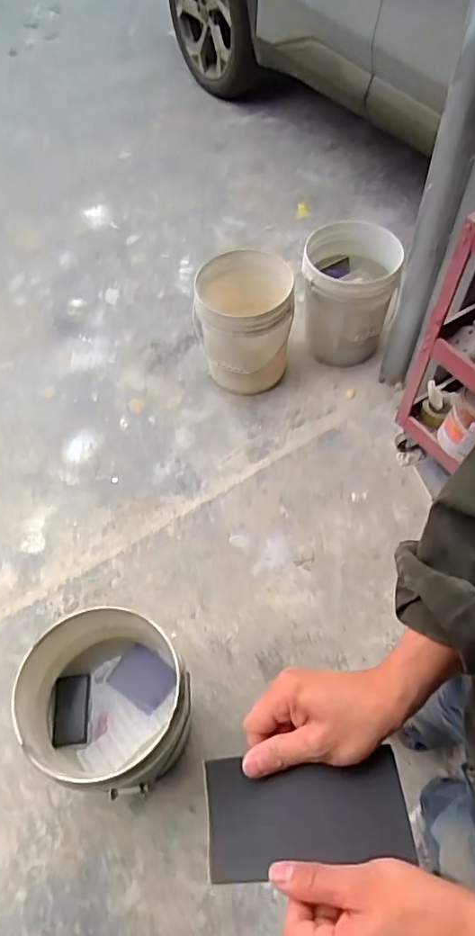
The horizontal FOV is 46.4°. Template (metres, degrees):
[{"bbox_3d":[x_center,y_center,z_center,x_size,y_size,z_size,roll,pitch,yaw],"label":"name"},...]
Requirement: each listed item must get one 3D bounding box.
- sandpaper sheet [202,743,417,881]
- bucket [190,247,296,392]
[{"bbox_3d":[0.048,0.243,0.392,0.138,0.009,0.071,-6,58,2],"label":"sandpaper sheet"},{"bbox_3d":[0.017,-0.441,1.759,0.291,0.381,0.280,-2,58,2],"label":"bucket"}]

